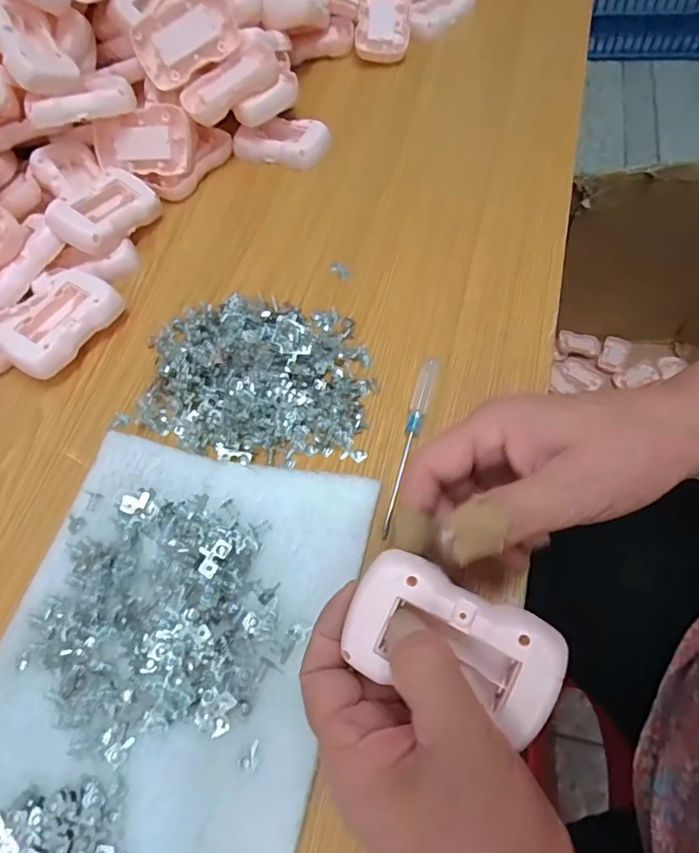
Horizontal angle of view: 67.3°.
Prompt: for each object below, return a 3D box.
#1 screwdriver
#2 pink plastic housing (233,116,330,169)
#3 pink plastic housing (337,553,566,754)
[{"bbox_3d":[0.036,0.009,0.328,0.012,0.012,0.119,14,65,15],"label":"screwdriver"},{"bbox_3d":[-0.060,-0.262,0.481,0.084,0.021,0.047,24,68,19],"label":"pink plastic housing"},{"bbox_3d":[0.041,0.085,0.211,0.083,0.014,0.046,18,65,17],"label":"pink plastic housing"}]

